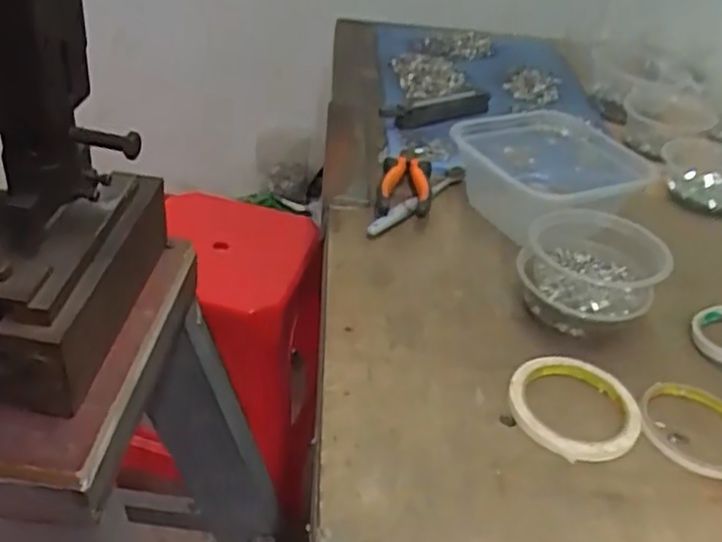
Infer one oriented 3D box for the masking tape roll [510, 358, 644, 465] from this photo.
[{"bbox_3d":[0.163,0.101,0.544,0.096,0.009,0.102,5,36,-4],"label":"masking tape roll"}]

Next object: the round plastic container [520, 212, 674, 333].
[{"bbox_3d":[0.199,0.001,0.627,0.113,0.075,0.111,5,36,-4],"label":"round plastic container"}]

